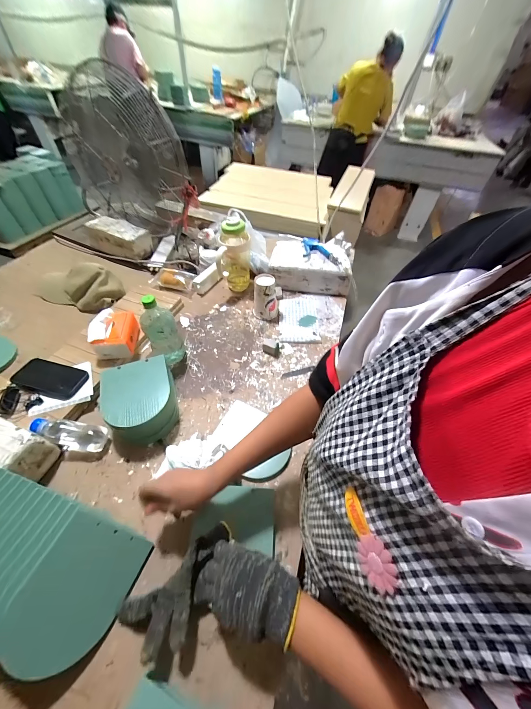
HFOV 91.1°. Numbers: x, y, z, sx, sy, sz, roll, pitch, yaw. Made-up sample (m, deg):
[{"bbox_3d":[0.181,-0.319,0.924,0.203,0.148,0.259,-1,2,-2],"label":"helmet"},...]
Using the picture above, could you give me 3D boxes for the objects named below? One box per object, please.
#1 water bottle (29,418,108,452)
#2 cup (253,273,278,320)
[{"bbox_3d":[-0.420,0.170,0.561,0.149,0.049,0.052,16,49,-9],"label":"water bottle"},{"bbox_3d":[0.002,-0.180,0.820,0.082,0.121,0.068,-4,50,-4],"label":"cup"}]

